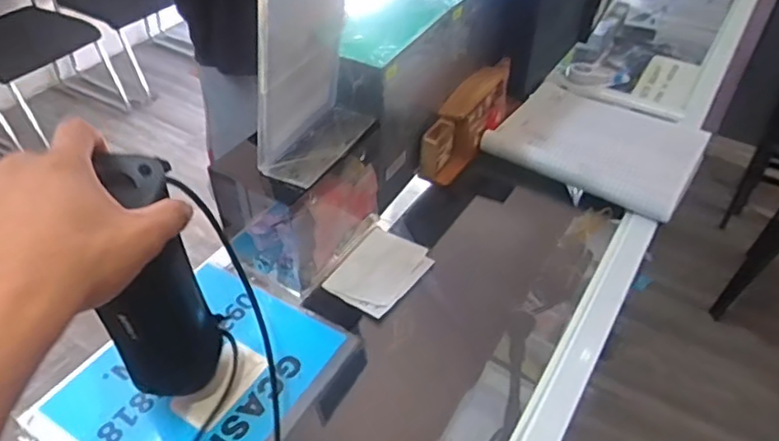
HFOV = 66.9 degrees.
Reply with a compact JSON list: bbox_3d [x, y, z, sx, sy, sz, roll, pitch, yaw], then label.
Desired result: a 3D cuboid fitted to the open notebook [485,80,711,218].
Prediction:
[{"bbox_3d":[0.303,-0.117,0.847,0.263,0.029,0.252,26,39,18],"label":"open notebook"}]

